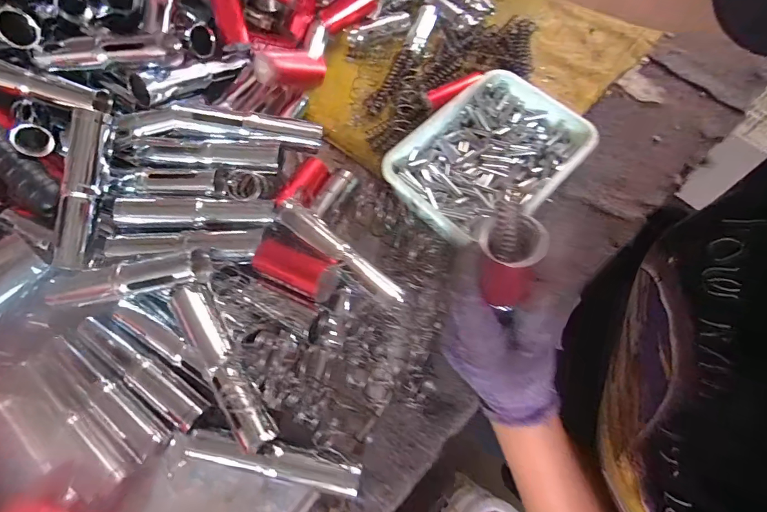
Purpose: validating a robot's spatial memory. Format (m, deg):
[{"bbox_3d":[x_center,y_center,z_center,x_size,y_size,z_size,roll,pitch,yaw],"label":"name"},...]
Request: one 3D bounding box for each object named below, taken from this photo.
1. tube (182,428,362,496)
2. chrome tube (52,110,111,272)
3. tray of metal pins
[{"bbox_3d":[-0.080,0.150,0.293,0.127,0.024,0.022,11,69,3],"label":"tube"},{"bbox_3d":[-0.236,-0.052,0.312,0.018,0.019,0.123,12,93,3],"label":"chrome tube"},{"bbox_3d":[0.096,-0.089,0.378,0.136,0.043,0.179,41,73,13],"label":"tray of metal pins"}]

